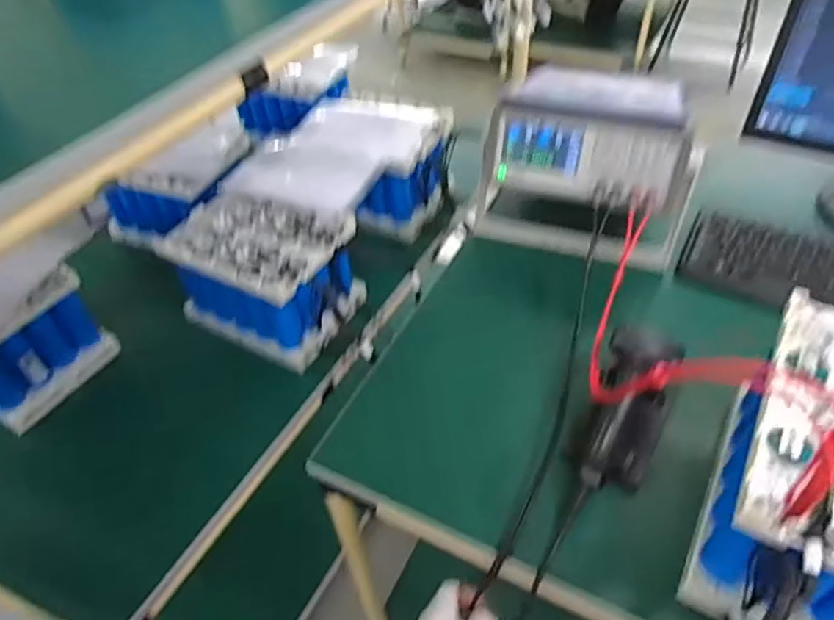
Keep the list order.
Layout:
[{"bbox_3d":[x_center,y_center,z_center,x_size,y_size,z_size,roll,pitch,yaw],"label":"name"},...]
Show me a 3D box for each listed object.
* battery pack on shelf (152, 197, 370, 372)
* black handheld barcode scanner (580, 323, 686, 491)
[{"bbox_3d":[-0.233,-0.055,0.902,0.246,0.150,0.179,18,50,20],"label":"battery pack on shelf"},{"bbox_3d":[0.208,0.094,0.559,0.083,0.061,0.155,14,90,16],"label":"black handheld barcode scanner"}]

